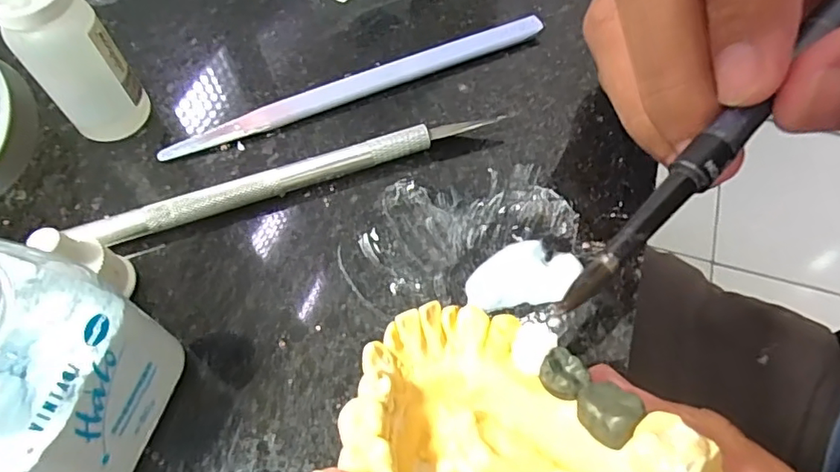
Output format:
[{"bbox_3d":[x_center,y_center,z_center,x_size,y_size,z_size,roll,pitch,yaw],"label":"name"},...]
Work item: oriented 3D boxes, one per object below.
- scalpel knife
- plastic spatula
[{"bbox_3d":[-0.040,-0.018,0.168,0.128,0.008,0.007,-18,60,-9],"label":"scalpel knife"},{"bbox_3d":[-0.020,-0.053,0.189,0.137,0.005,0.009,-22,62,-11],"label":"plastic spatula"}]

